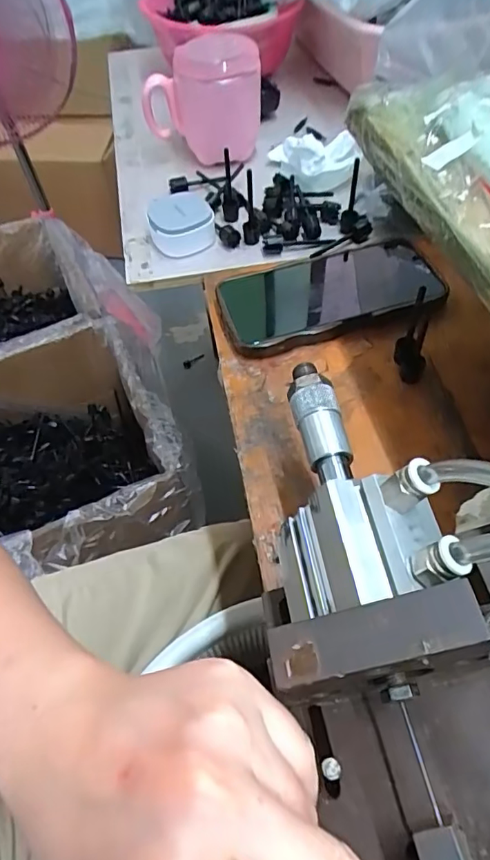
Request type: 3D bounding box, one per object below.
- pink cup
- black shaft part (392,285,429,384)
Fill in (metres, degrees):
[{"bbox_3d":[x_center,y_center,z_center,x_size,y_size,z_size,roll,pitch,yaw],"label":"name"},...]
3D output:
[{"bbox_3d":[-0.040,-0.320,0.492,0.108,0.101,0.081,0,56,4],"label":"pink cup"},{"bbox_3d":[0.113,-0.063,0.348,0.019,0.012,0.062,6,99,7],"label":"black shaft part"}]

